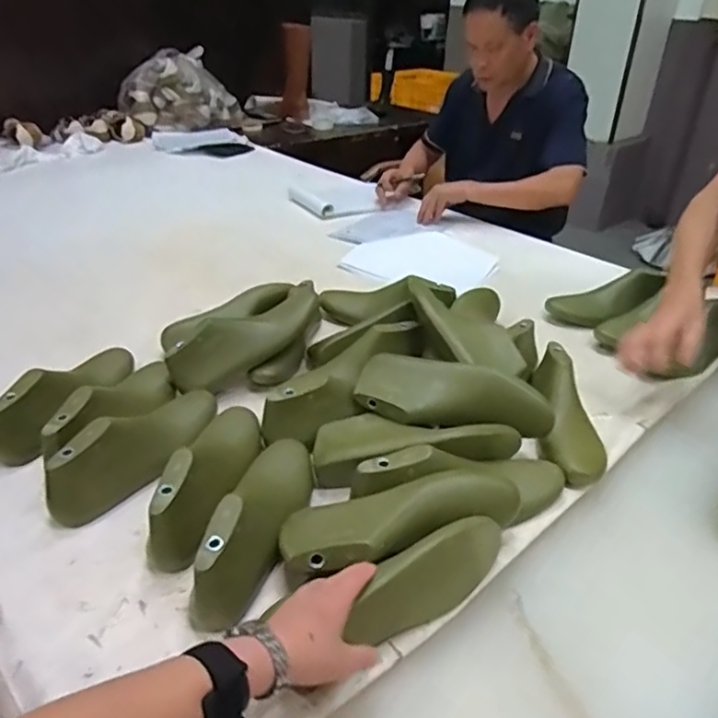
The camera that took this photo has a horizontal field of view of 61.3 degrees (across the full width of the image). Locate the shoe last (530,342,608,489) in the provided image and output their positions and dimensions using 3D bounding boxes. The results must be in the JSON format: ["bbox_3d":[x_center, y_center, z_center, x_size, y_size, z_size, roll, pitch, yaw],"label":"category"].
[{"bbox_3d":[0.290,0.071,0.831,0.079,0.078,0.238,5,32,9],"label":"shoe last"}]

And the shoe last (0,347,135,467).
[{"bbox_3d":[-0.404,0.042,0.837,0.100,0.083,0.245,3,32,4],"label":"shoe last"}]

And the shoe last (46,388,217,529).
[{"bbox_3d":[-0.266,0.095,0.767,0.074,0.084,0.263,13,34,20],"label":"shoe last"}]

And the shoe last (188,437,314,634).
[{"bbox_3d":[-0.105,0.165,0.668,0.083,0.089,0.245,6,32,9],"label":"shoe last"}]

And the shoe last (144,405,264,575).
[{"bbox_3d":[-0.176,0.123,0.723,0.088,0.092,0.246,3,32,4],"label":"shoe last"}]

